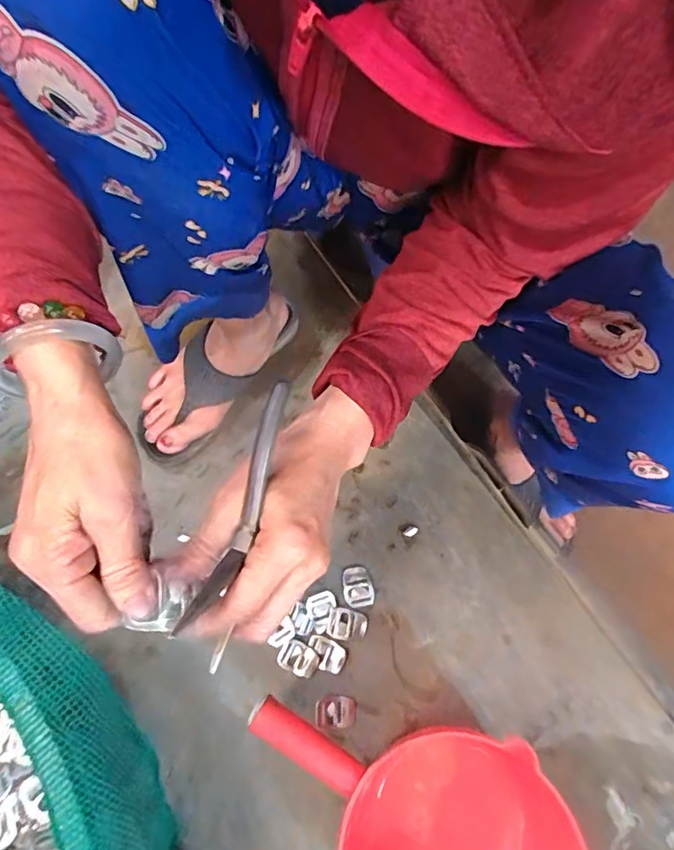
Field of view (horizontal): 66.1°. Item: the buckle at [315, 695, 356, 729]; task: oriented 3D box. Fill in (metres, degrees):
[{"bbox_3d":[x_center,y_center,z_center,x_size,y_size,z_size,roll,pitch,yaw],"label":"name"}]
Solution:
[{"bbox_3d":[-0.002,0.273,0.492,0.039,0.004,0.027,-2,71,-2],"label":"buckle"}]

